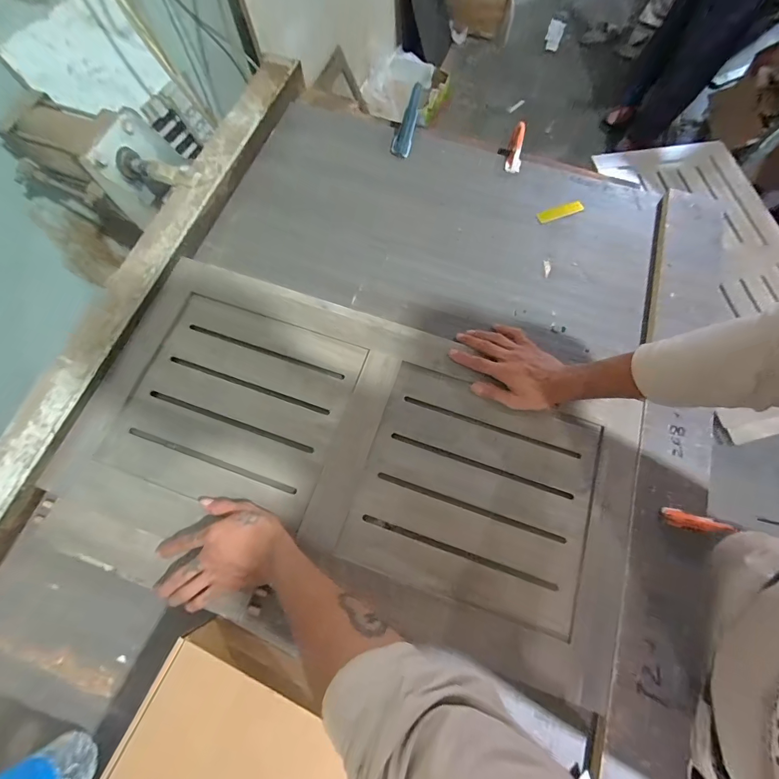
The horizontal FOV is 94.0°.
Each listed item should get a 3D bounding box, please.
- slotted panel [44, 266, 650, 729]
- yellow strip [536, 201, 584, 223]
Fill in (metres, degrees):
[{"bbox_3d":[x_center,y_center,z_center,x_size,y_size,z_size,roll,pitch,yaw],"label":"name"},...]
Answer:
[{"bbox_3d":[-0.048,0.078,0.507,0.740,0.018,0.381,22,72,6],"label":"slotted panel"},{"bbox_3d":[0.308,-0.319,0.650,0.092,0.007,0.024,-24,73,-9],"label":"yellow strip"}]

